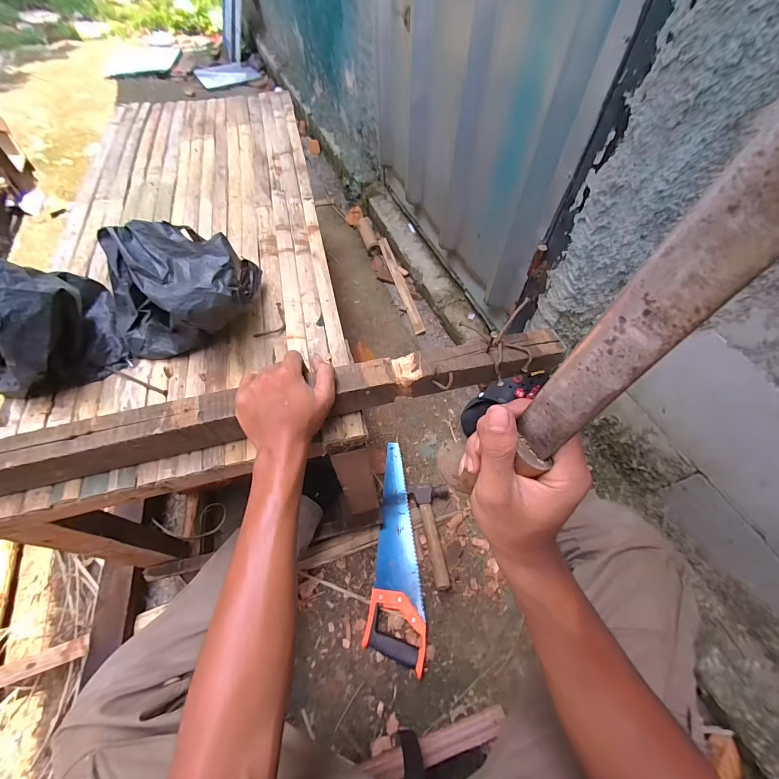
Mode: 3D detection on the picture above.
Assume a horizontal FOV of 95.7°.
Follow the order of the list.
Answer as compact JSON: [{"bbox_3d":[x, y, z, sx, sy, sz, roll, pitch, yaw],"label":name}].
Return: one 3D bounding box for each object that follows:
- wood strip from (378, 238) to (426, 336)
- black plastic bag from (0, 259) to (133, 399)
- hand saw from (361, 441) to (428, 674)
[{"bbox_3d":[0.038,-0.376,1.230,0.036,0.009,0.464,-13,60,-8],"label":"wood strip"},{"bbox_3d":[-0.455,-0.078,0.437,0.138,0.143,0.184,40,67,21],"label":"black plastic bag"},{"bbox_3d":[0.020,0.330,0.762,0.110,0.048,0.417,3,59,1],"label":"hand saw"}]

